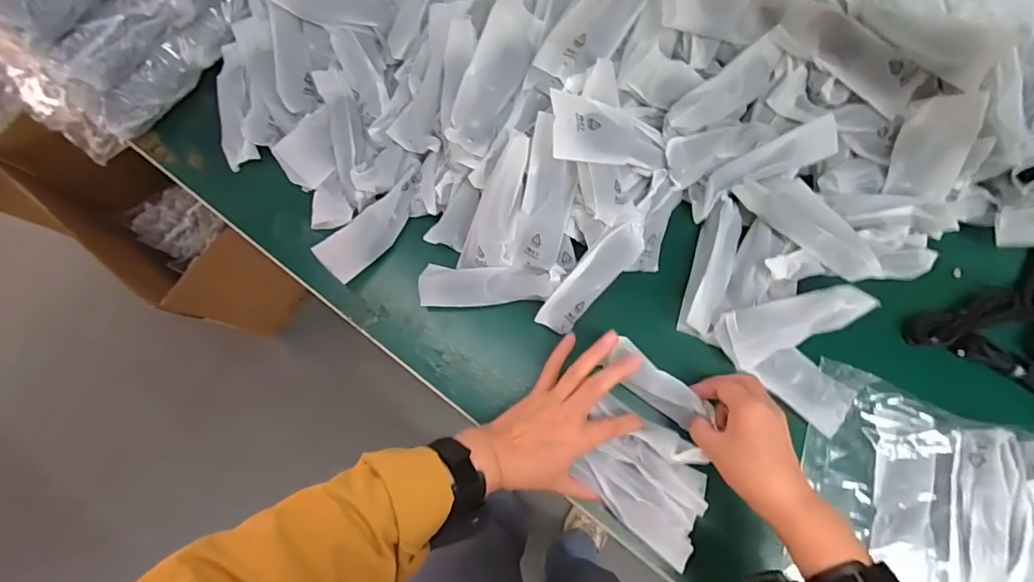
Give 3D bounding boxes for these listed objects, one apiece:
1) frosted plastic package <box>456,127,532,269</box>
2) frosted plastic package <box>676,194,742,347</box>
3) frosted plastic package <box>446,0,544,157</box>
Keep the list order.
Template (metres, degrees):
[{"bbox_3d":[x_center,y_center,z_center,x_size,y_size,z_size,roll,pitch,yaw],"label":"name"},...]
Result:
[{"bbox_3d":[-0.019,-0.083,0.485,0.049,0.023,0.149,24,115,7],"label":"frosted plastic package"},{"bbox_3d":[0.206,-0.023,0.503,0.040,0.032,0.148,15,78,5],"label":"frosted plastic package"},{"bbox_3d":[-0.023,-0.216,0.480,0.052,0.009,0.155,25,90,-14],"label":"frosted plastic package"}]

